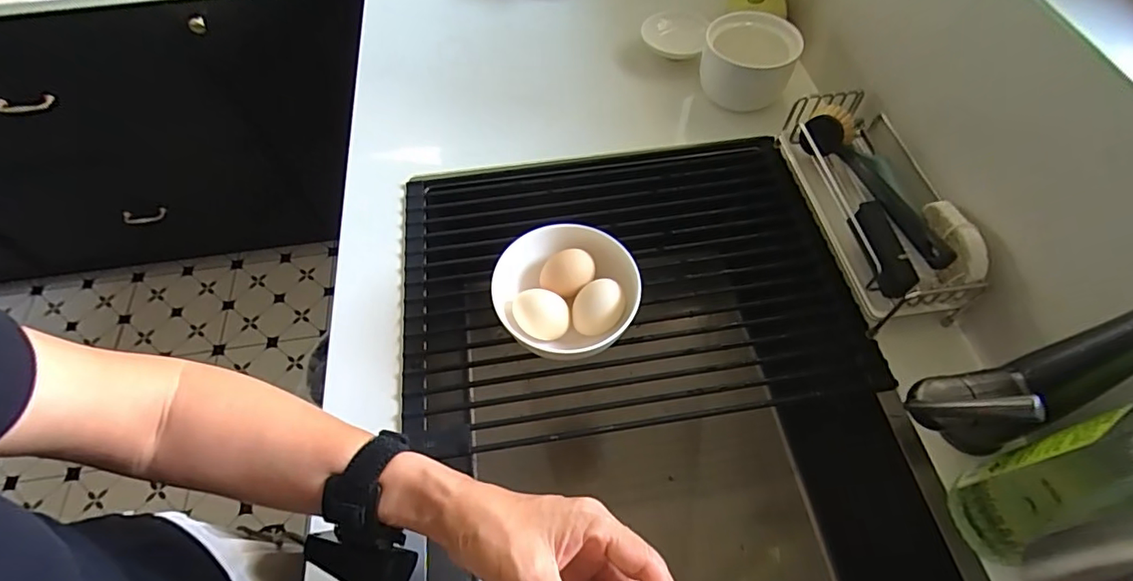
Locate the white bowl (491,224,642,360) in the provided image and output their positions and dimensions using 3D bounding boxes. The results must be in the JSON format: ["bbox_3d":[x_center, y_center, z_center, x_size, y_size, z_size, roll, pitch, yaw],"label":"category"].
[{"bbox_3d":[0.000,0.012,0.491,0.121,0.074,0.123,-1,58,1],"label":"white bowl"}]

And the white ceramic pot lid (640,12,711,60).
[{"bbox_3d":[0.147,-0.351,0.718,0.086,0.013,0.074,16,76,20],"label":"white ceramic pot lid"}]

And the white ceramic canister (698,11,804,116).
[{"bbox_3d":[0.224,-0.288,0.656,0.106,0.076,0.089,7,59,6],"label":"white ceramic canister"}]

